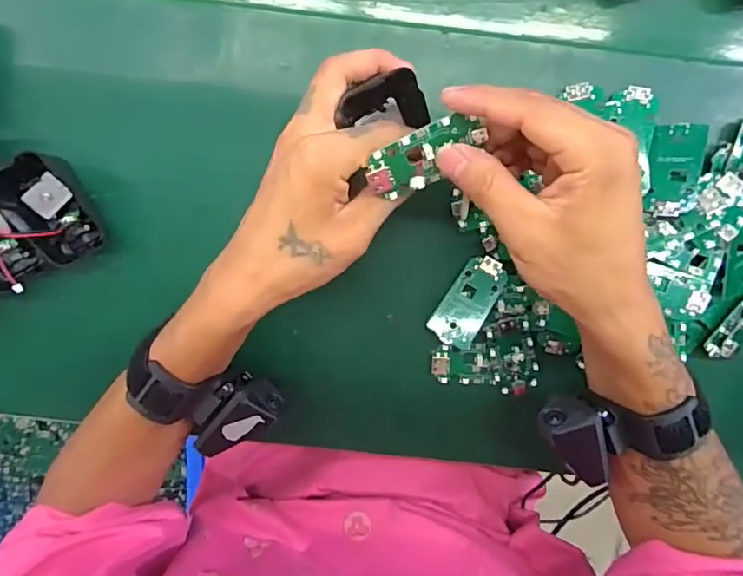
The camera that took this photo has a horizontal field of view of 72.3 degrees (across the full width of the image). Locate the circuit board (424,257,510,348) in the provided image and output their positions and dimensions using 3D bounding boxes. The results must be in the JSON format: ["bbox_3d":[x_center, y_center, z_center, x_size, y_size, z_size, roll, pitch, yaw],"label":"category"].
[{"bbox_3d":[0.067,0.009,0.347,0.031,0.004,0.063,30,91,17],"label":"circuit board"}]

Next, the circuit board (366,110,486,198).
[{"bbox_3d":[0.028,-0.067,0.262,0.060,0.006,0.029,-26,125,6],"label":"circuit board"}]

